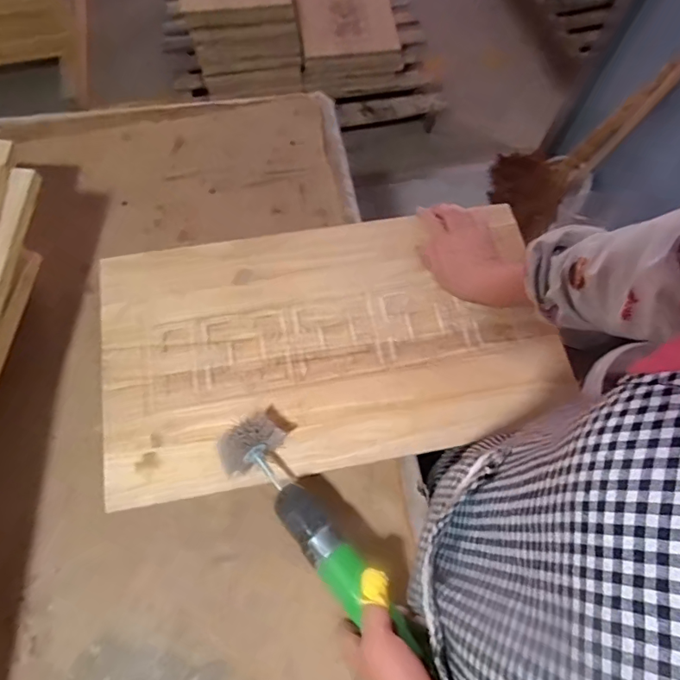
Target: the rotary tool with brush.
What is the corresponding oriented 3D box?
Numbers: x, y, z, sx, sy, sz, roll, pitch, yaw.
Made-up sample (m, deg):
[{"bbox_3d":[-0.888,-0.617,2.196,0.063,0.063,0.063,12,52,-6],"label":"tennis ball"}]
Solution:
[{"bbox_3d":[-0.020,0.192,0.486,0.064,0.077,0.268,-39,65,-13],"label":"rotary tool with brush"}]

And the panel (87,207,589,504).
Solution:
[{"bbox_3d":[-0.008,-0.007,0.616,0.556,0.014,0.317,-9,70,-7],"label":"panel"}]

